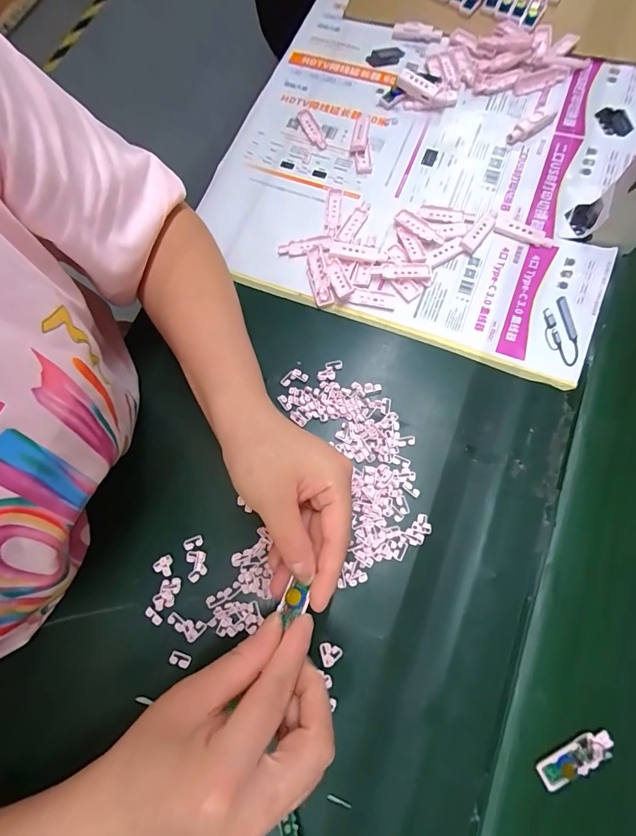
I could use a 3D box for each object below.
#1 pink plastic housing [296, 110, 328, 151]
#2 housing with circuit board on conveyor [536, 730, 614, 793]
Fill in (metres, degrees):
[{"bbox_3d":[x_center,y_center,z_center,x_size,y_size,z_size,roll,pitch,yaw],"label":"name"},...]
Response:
[{"bbox_3d":[-0.006,-0.308,0.437,0.013,0.004,0.057,-25,74,-5],"label":"pink plastic housing"},{"bbox_3d":[0.177,0.233,0.280,0.054,0.008,0.018,-25,74,-5],"label":"housing with circuit board on conveyor"}]

